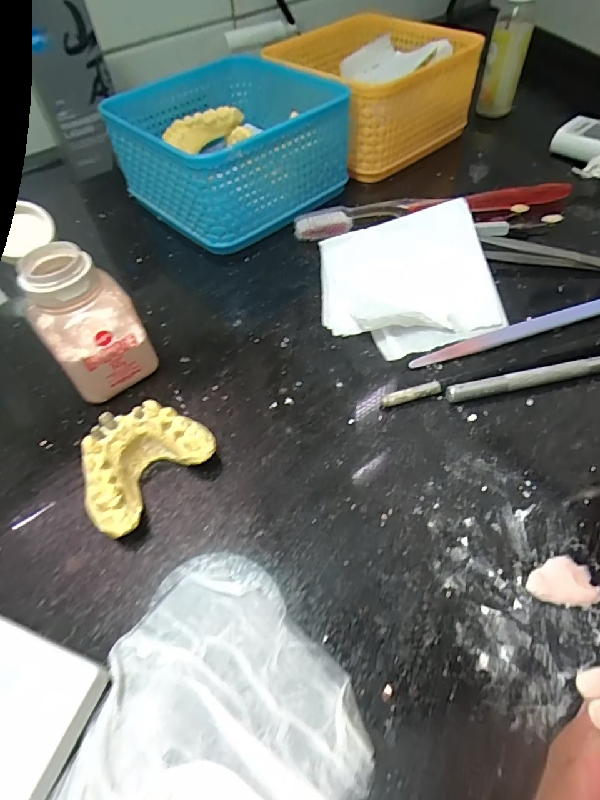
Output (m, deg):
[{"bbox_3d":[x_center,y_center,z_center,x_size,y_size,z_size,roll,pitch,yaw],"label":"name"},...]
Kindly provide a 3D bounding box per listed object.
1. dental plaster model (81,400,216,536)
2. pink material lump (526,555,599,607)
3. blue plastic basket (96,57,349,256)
[{"bbox_3d":[-0.067,0.026,0.188,0.037,0.026,0.055,33,61,24],"label":"dental plaster model"},{"bbox_3d":[0.094,0.065,0.161,0.023,0.004,0.017,-8,53,-4],"label":"pink material lump"},{"bbox_3d":[-0.049,-0.179,0.317,0.130,0.064,0.139,38,63,26],"label":"blue plastic basket"}]

